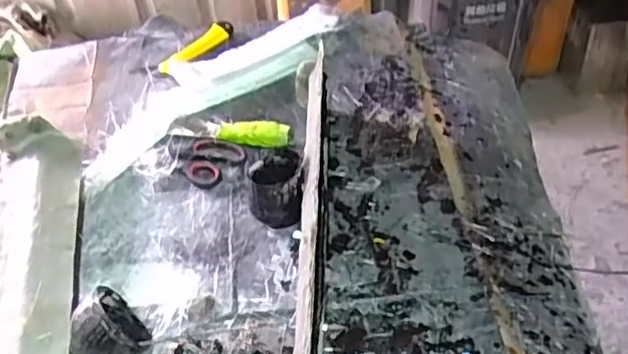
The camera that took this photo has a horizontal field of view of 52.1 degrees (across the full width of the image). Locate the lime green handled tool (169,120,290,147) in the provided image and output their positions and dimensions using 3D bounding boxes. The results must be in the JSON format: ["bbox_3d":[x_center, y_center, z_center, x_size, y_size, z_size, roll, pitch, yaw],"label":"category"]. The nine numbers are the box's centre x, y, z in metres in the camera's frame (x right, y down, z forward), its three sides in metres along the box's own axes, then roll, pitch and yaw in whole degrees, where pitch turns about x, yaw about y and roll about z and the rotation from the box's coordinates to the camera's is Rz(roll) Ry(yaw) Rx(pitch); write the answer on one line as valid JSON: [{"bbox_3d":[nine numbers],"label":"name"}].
[{"bbox_3d":[-0.121,-0.070,0.924,0.173,0.019,0.039,8,46,15],"label":"lime green handled tool"}]

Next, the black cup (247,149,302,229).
[{"bbox_3d":[-0.047,0.014,0.812,0.070,0.076,0.082,-4,41,0],"label":"black cup"}]

